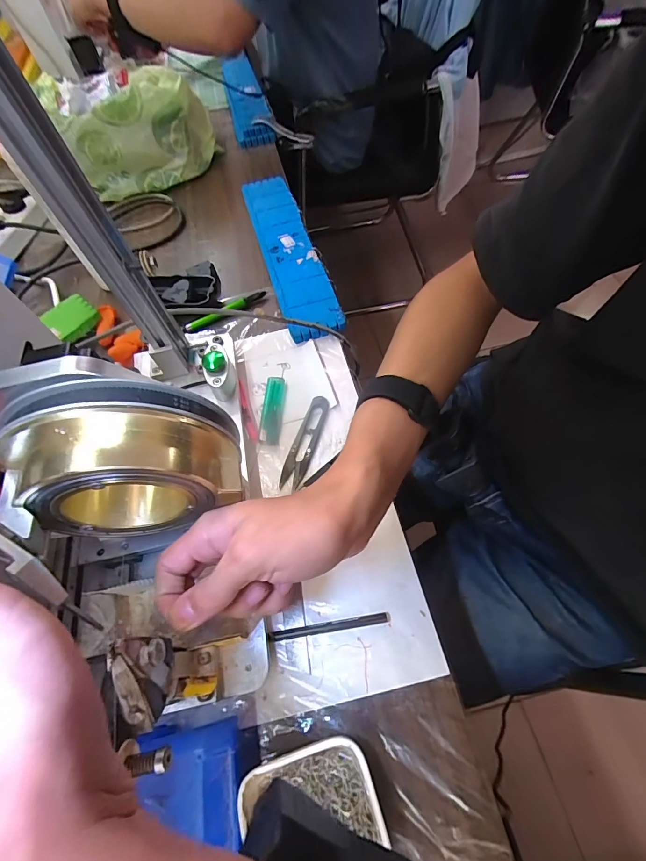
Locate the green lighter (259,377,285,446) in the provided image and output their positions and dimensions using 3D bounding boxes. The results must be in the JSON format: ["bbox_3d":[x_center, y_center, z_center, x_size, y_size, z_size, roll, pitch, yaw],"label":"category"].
[{"bbox_3d":[-0.054,-0.023,0.393,0.020,0.012,0.077,0,62,6],"label":"green lighter"}]

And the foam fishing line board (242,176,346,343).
[{"bbox_3d":[-0.050,-0.254,0.524,0.070,0.035,0.334,-13,58,-10],"label":"foam fishing line board"}]

